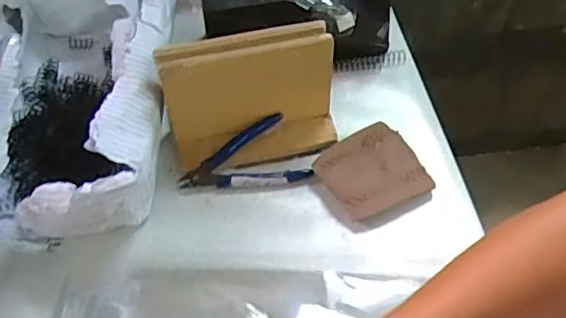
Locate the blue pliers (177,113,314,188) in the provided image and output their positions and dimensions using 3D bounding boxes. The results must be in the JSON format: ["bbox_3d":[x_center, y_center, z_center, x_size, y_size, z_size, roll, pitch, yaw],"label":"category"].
[{"bbox_3d":[-0.041,0.006,0.554,0.115,0.024,0.069,-19,54,-13],"label":"blue pliers"}]

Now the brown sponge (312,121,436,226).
[{"bbox_3d":[0.085,0.013,0.550,0.088,0.026,0.093,-26,56,-17],"label":"brown sponge"}]

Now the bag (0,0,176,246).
[{"bbox_3d":[-0.205,-0.062,0.566,0.185,0.101,0.290,-2,52,0],"label":"bag"}]

